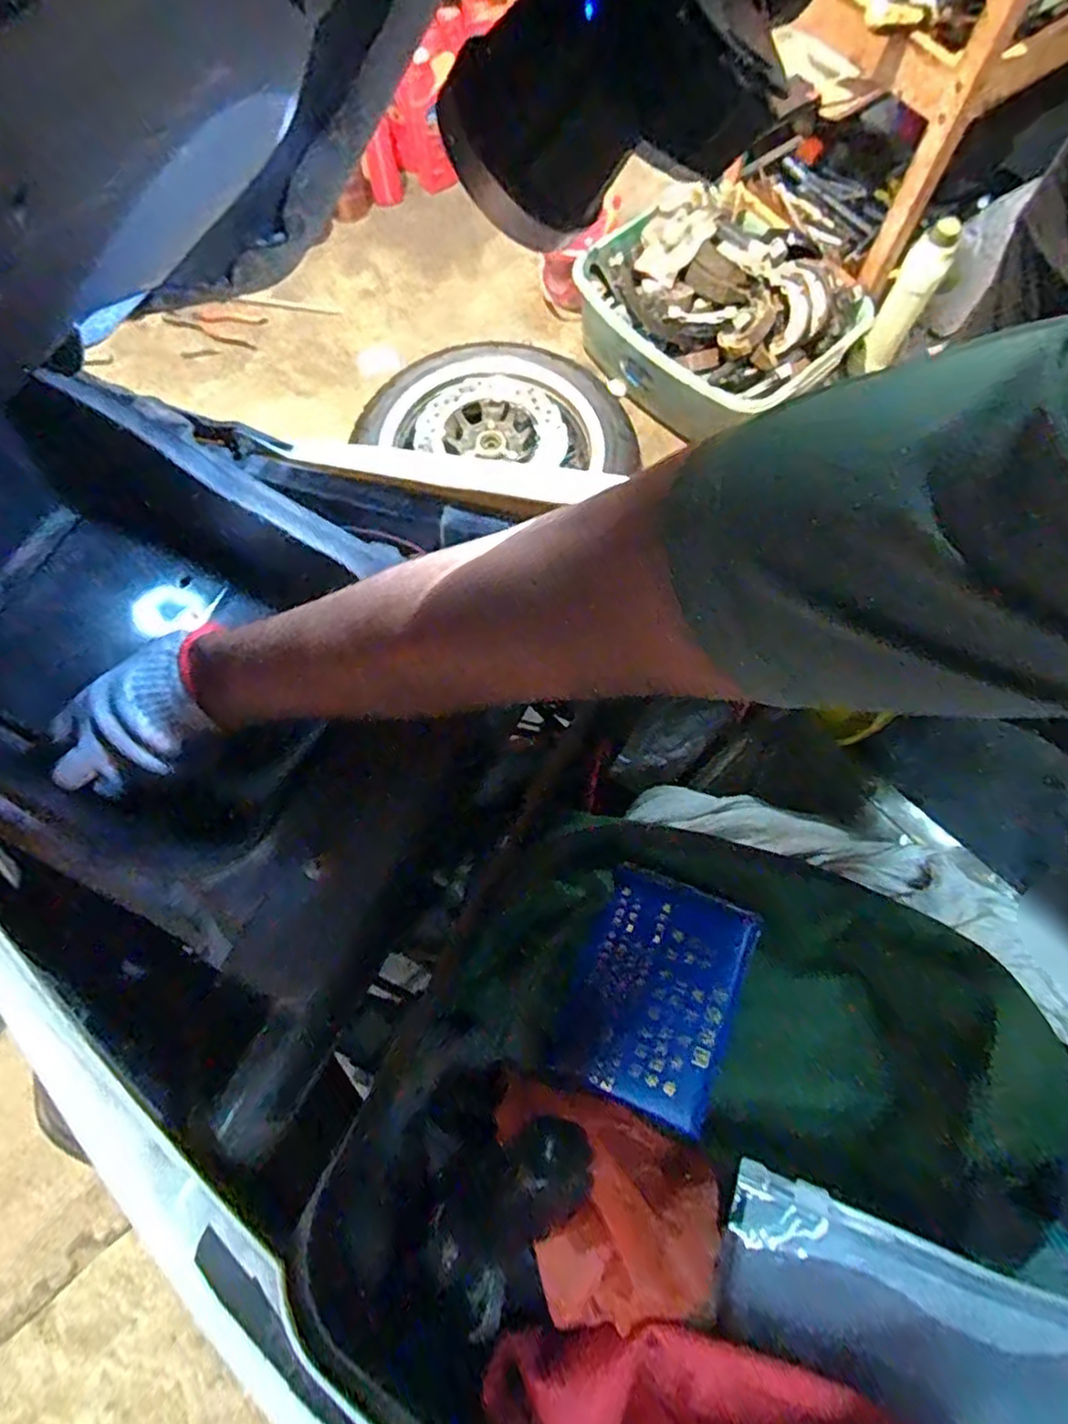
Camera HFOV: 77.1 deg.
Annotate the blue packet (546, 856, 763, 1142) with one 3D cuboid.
[{"bbox_3d":[0.057,0.131,0.318,0.071,0.011,0.100,17,76,21],"label":"blue packet"}]

